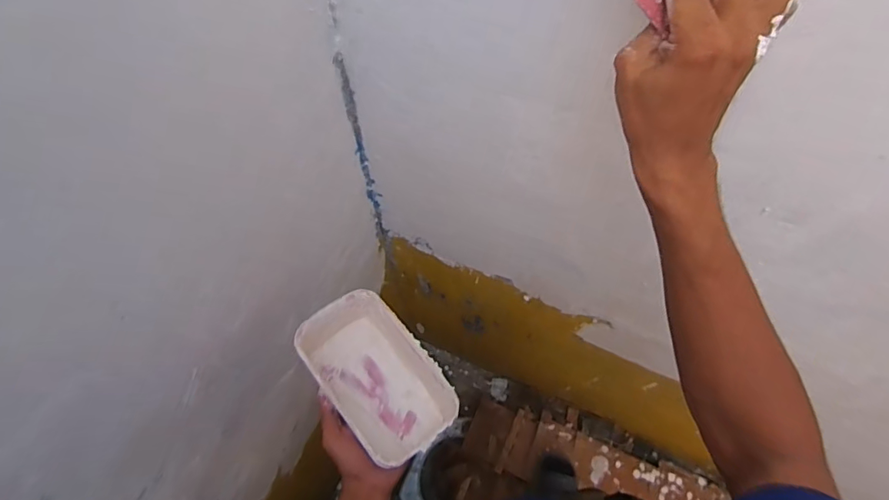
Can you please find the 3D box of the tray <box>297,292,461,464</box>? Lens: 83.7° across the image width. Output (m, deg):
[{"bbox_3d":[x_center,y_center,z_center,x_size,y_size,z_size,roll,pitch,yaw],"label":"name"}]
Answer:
[{"bbox_3d":[-0.077,0.145,0.576,0.108,0.080,0.180,-39,70,-17],"label":"tray"}]

